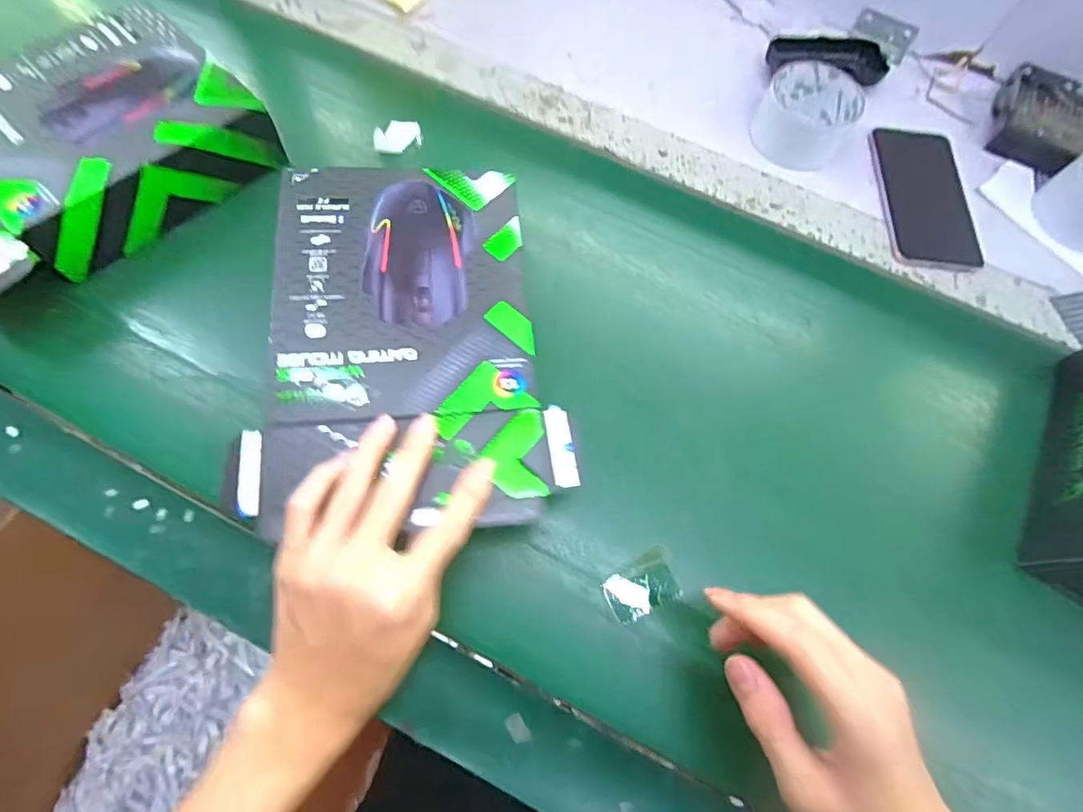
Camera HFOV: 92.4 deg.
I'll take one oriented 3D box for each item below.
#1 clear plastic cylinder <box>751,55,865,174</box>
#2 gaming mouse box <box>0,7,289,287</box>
[{"bbox_3d":[0.236,-0.261,0.467,0.079,0.039,0.085,2,69,-4],"label":"clear plastic cylinder"},{"bbox_3d":[-0.339,-0.179,0.376,0.250,0.050,0.172,-41,77,-18],"label":"gaming mouse box"}]

